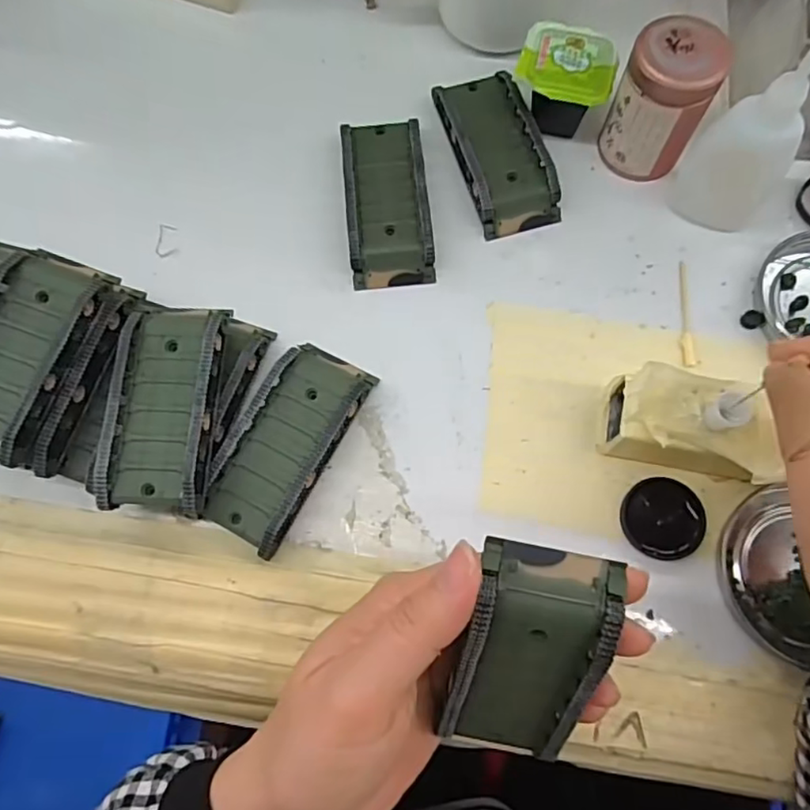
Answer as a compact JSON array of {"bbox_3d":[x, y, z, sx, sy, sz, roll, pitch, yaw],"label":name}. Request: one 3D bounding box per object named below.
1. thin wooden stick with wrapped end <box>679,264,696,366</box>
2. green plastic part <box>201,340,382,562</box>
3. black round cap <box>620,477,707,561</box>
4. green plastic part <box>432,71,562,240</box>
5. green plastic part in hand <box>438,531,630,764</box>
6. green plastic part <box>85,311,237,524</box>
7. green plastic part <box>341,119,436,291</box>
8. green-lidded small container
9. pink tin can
[{"bbox_3d":[0.143,-0.047,0.307,0.006,0.004,0.058,3,73,3],"label":"thin wooden stick with wrapped end"},{"bbox_3d":[-0.054,0.017,0.283,0.043,0.019,0.095,27,75,9],"label":"green plastic part"},{"bbox_3d":[0.117,0.051,0.273,0.035,0.005,0.035,0,73,1],"label":"black round cap"},{"bbox_3d":[0.049,-0.140,0.329,0.046,0.019,0.096,-16,73,-3],"label":"green plastic part"},{"bbox_3d":[0.039,0.087,0.198,0.042,0.089,0.020,8,31,4],"label":"green plastic part in hand"},{"bbox_3d":[-0.108,0.000,0.274,0.044,0.024,0.094,4,73,3],"label":"green plastic part"},{"bbox_3d":[-0.009,-0.111,0.324,0.042,0.017,0.096,-5,73,0],"label":"green plastic part"},{"bbox_3d":[0.086,-0.175,0.329,0.049,0.036,0.048,17,74,7],"label":"green-lidded small container"},{"bbox_3d":[0.130,-0.152,0.308,0.043,0.063,0.042,0,73,1],"label":"pink tin can"}]

